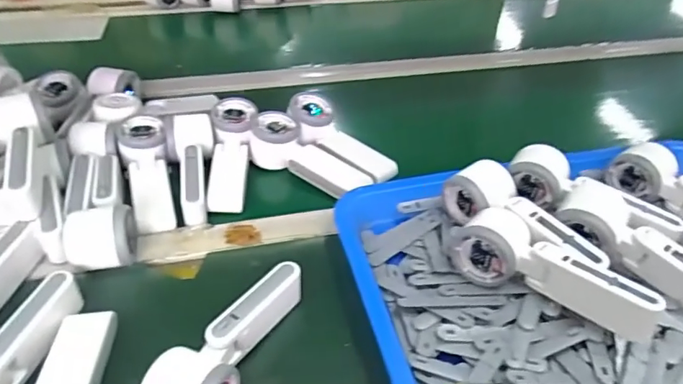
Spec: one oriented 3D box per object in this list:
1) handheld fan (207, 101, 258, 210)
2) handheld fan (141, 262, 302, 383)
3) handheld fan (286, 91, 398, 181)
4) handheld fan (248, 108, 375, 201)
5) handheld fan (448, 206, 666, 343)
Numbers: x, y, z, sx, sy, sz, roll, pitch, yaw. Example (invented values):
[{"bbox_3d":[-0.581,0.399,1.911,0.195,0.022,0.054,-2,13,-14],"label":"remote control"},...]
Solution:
[{"bbox_3d":[-0.129,-0.049,0.596,0.050,0.034,0.164,-2,54,-3],"label":"handheld fan"},{"bbox_3d":[-0.093,0.119,0.406,0.056,0.053,0.165,15,42,16],"label":"handheld fan"},{"bbox_3d":[-0.002,-0.066,0.627,0.162,0.025,0.060,40,52,20],"label":"handheld fan"},{"bbox_3d":[-0.041,-0.041,0.613,0.163,0.048,0.060,30,46,13],"label":"handheld fan"},{"bbox_3d":[0.175,0.072,0.432,0.068,0.058,0.168,-29,48,-31],"label":"handheld fan"}]

